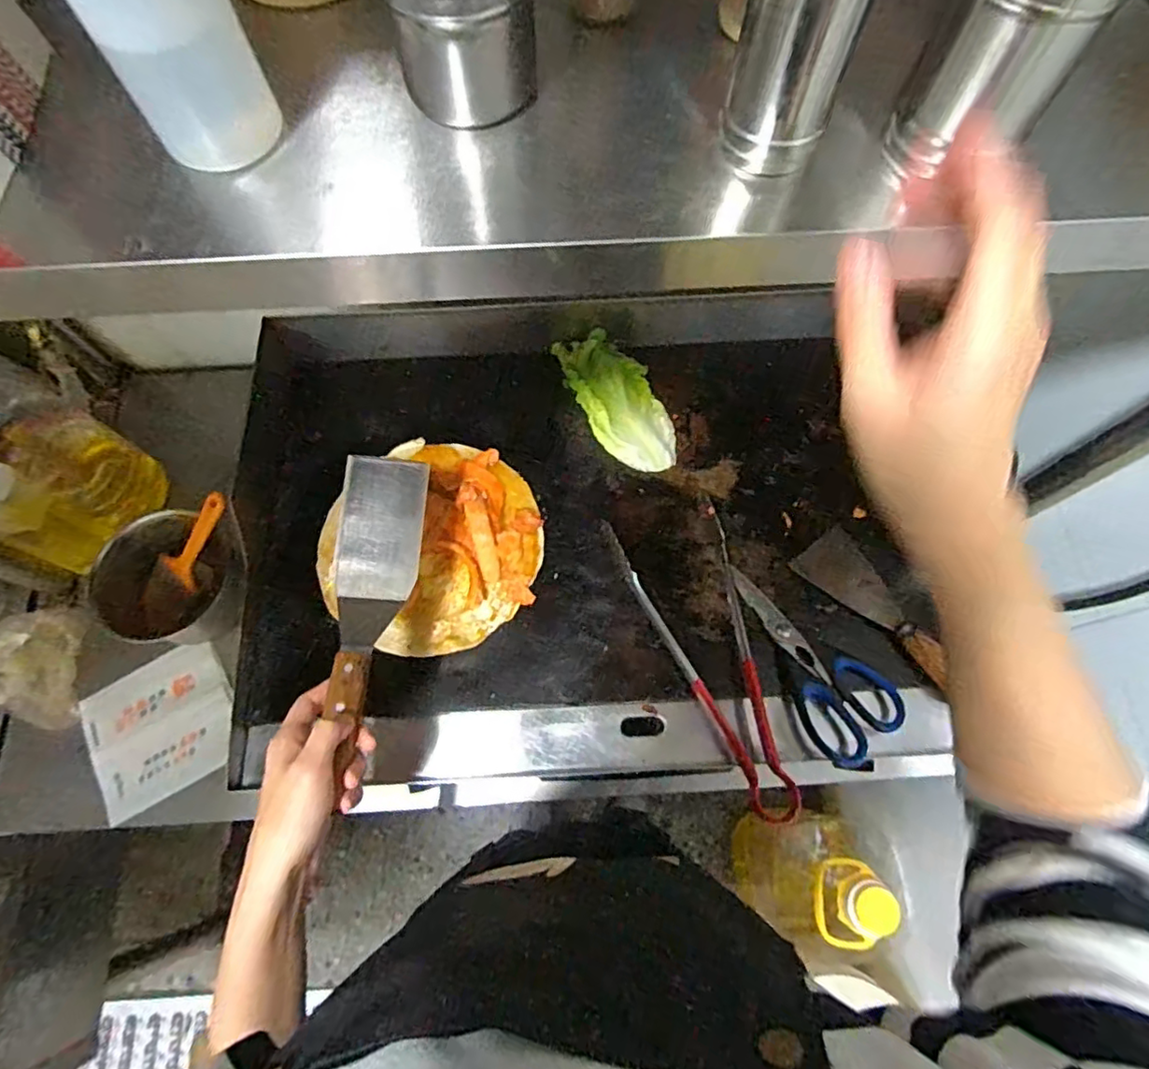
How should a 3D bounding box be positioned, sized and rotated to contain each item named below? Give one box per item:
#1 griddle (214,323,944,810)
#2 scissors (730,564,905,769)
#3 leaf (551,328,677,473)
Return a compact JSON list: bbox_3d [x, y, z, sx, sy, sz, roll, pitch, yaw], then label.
[{"bbox_3d":[0.016,-0.011,0.602,0.666,0.092,0.502,-4,70,0],"label":"griddle"},{"bbox_3d":[0.213,0.114,0.579,0.083,0.023,0.192,-35,73,-11],"label":"scissors"},{"bbox_3d":[0.048,-0.147,0.669,0.079,0.036,0.184,-30,72,-9],"label":"leaf"}]

